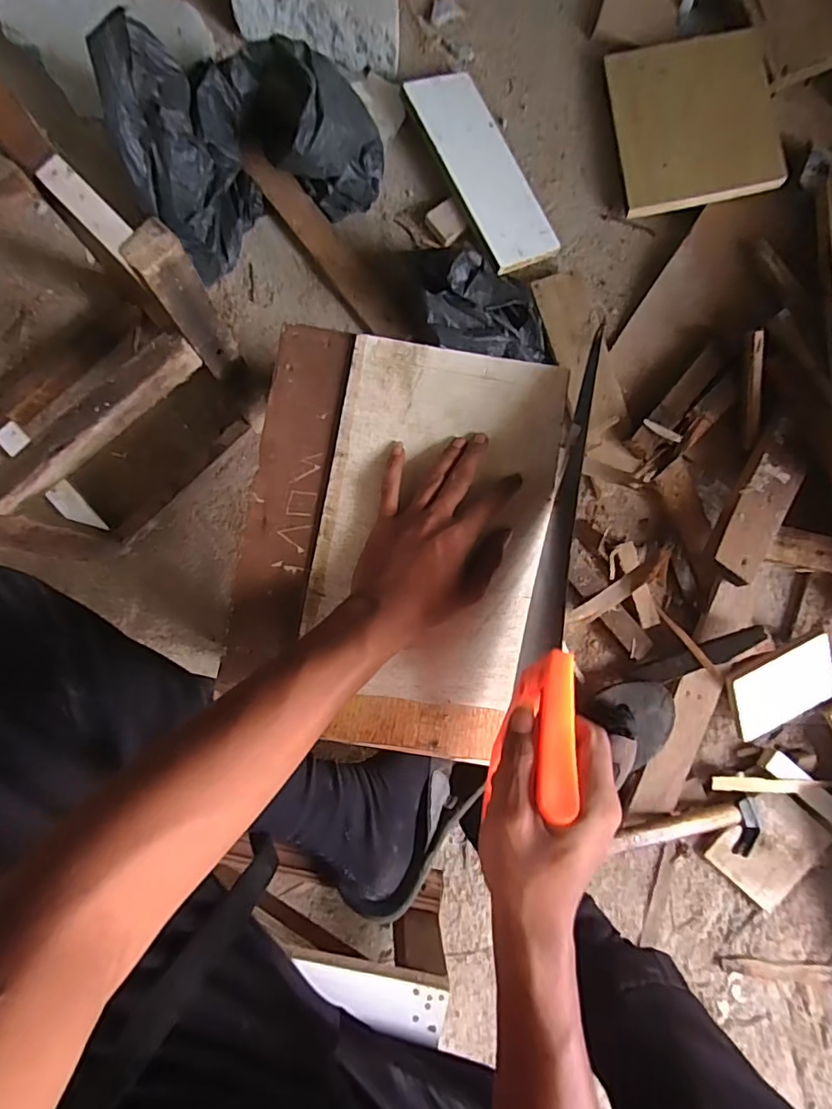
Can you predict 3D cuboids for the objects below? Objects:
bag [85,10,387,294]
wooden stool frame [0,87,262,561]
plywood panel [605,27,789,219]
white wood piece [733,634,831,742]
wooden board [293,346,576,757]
[{"bbox_3d":[-0.184,-0.463,0.620,0.277,0.159,0.158,-29,89,-8],"label":"bag"},{"bbox_3d":[-0.324,-0.164,0.487,0.252,0.344,0.220,-44,91,-8],"label":"wooden stool frame"},{"bbox_3d":[0.374,-0.585,0.743,0.199,0.018,0.242,-6,81,7],"label":"plywood panel"},{"bbox_3d":[0.485,0.177,0.725,0.150,0.018,0.072,-44,66,30],"label":"white wood piece"},{"bbox_3d":[0.014,-0.009,0.454,0.183,0.018,0.335,10,84,-5],"label":"wooden board"}]

